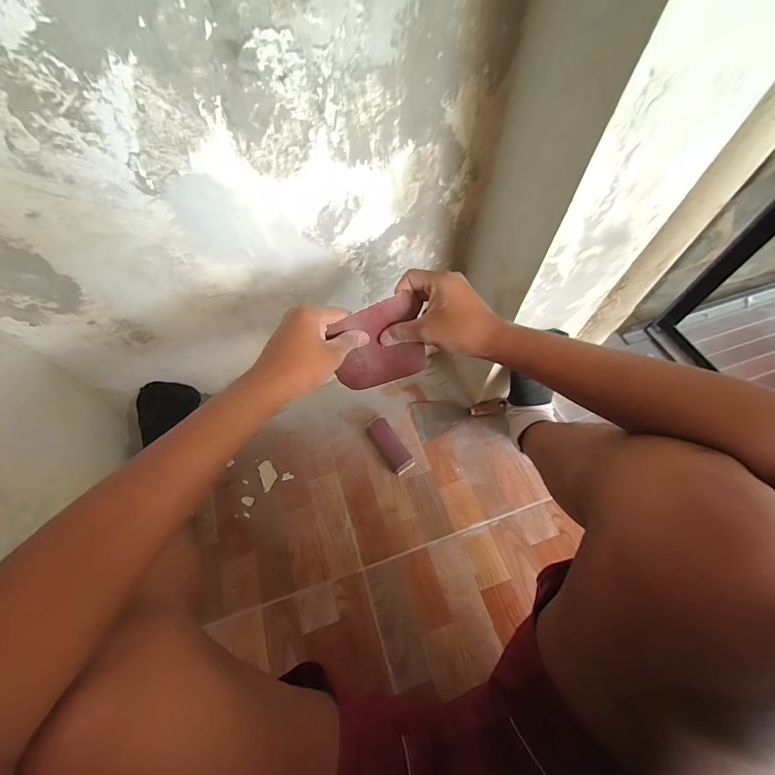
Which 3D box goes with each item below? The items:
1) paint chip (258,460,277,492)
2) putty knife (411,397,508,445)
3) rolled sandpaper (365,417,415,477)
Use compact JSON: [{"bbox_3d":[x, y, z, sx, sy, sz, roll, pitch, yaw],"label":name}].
[{"bbox_3d":[-0.227,0.167,0.648,0.029,0.004,0.057,-23,64,-11],"label":"paint chip"},{"bbox_3d":[0.151,0.051,0.703,0.190,0.014,0.084,-12,62,-5],"label":"putty knife"},{"bbox_3d":[0.006,0.112,0.665,0.050,0.030,0.115,-31,66,-15],"label":"rolled sandpaper"}]

